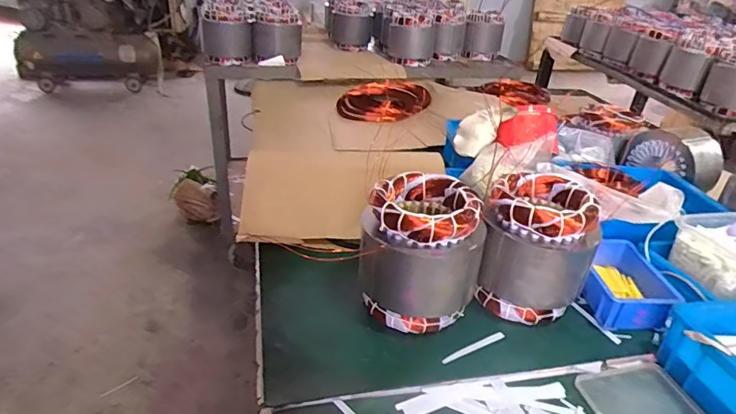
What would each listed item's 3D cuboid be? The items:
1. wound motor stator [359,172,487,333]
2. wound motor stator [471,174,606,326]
[{"bbox_3d":[0.069,0.060,0.599,0.137,0.168,0.127,9,32,11],"label":"wound motor stator"},{"bbox_3d":[0.222,0.056,0.621,0.135,0.161,0.126,11,32,13],"label":"wound motor stator"}]

